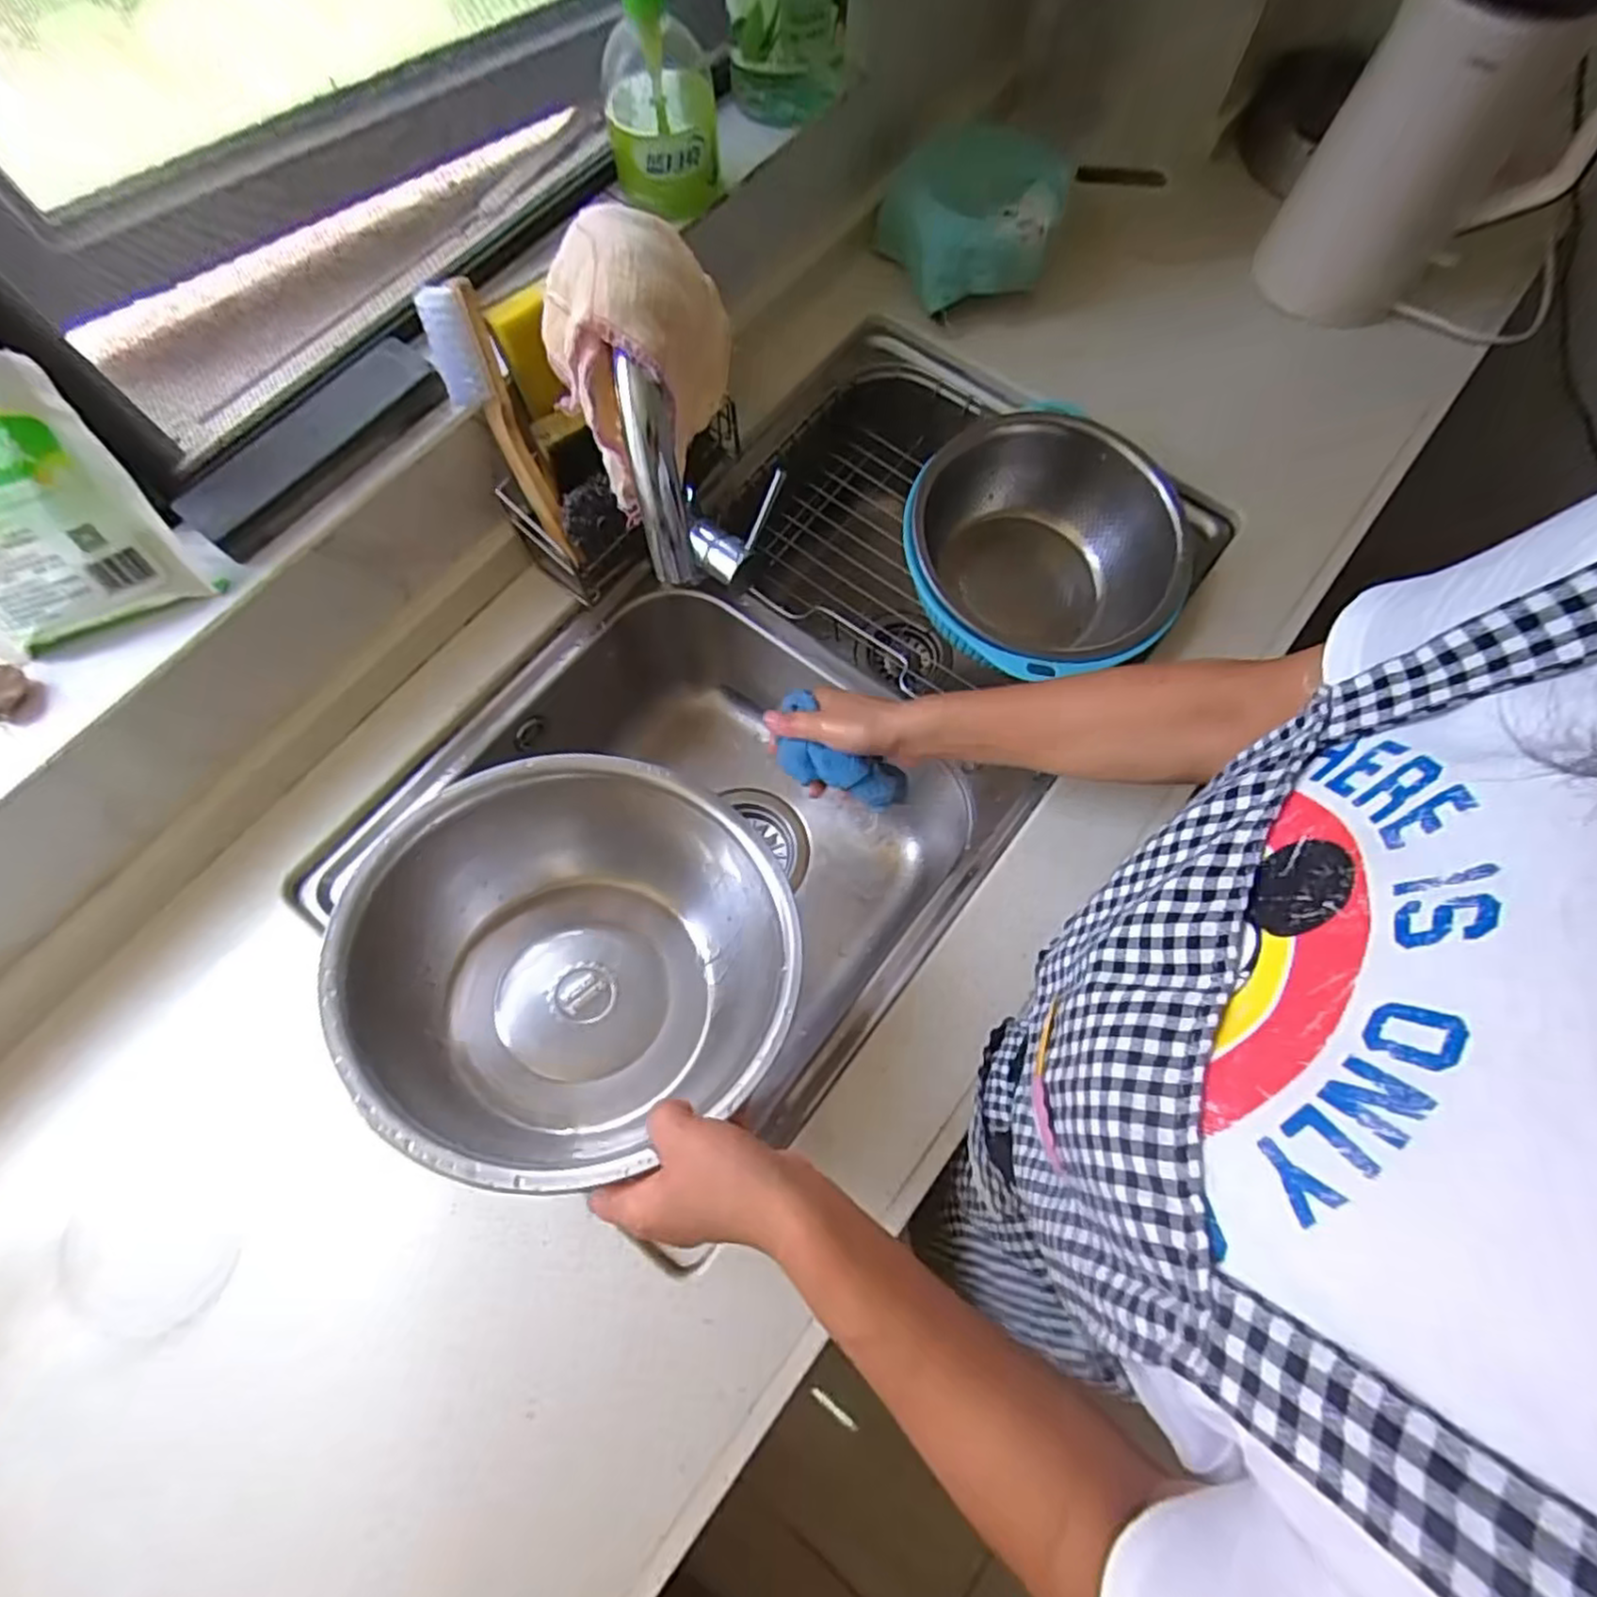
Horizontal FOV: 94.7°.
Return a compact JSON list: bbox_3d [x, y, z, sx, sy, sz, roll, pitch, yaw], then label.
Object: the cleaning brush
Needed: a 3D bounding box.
[{"bbox_3d":[-0.214,-0.266,0.540,0.042,0.188,0.049,-29,44,-10],"label":"cleaning brush"}]

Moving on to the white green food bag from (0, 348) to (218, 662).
[{"bbox_3d":[-0.452,-0.169,0.410,0.129,0.167,0.024,-22,44,-9],"label":"white green food bag"}]

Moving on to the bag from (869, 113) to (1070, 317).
[{"bbox_3d":[0.188,-0.597,0.747,0.182,0.067,0.201,39,75,12],"label":"bag"}]

